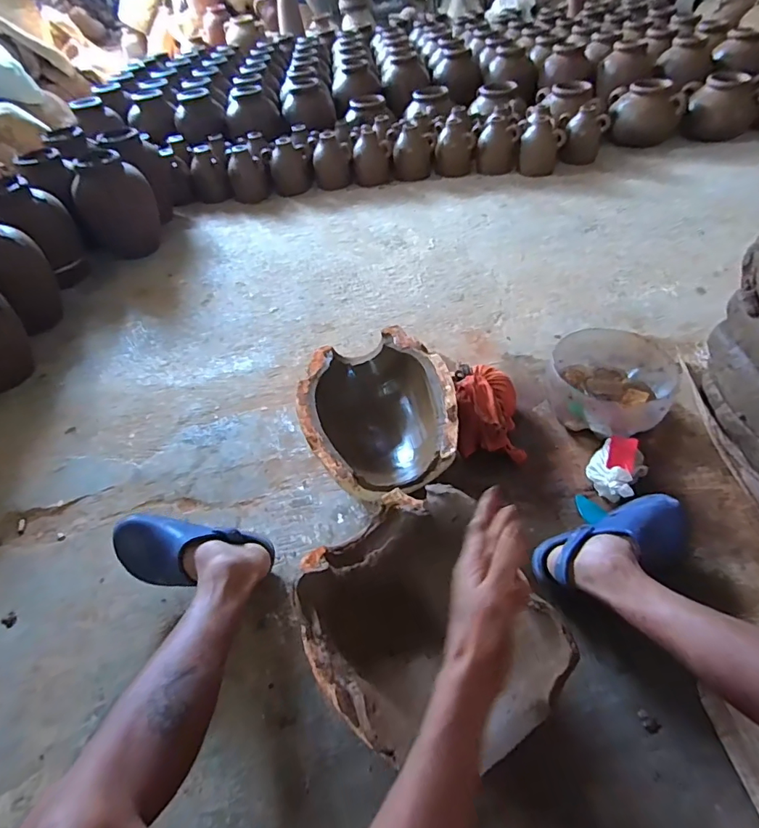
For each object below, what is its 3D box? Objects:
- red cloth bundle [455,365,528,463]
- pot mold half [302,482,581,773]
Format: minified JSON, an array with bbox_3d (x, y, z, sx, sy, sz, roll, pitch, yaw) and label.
[{"bbox_3d":[0.228,-0.013,0.977,0.132,0.130,0.209,-2,48,3],"label":"red cloth bundle"},{"bbox_3d":[0.053,0.294,0.647,0.288,0.158,0.340,-25,51,-17],"label":"pot mold half"}]

